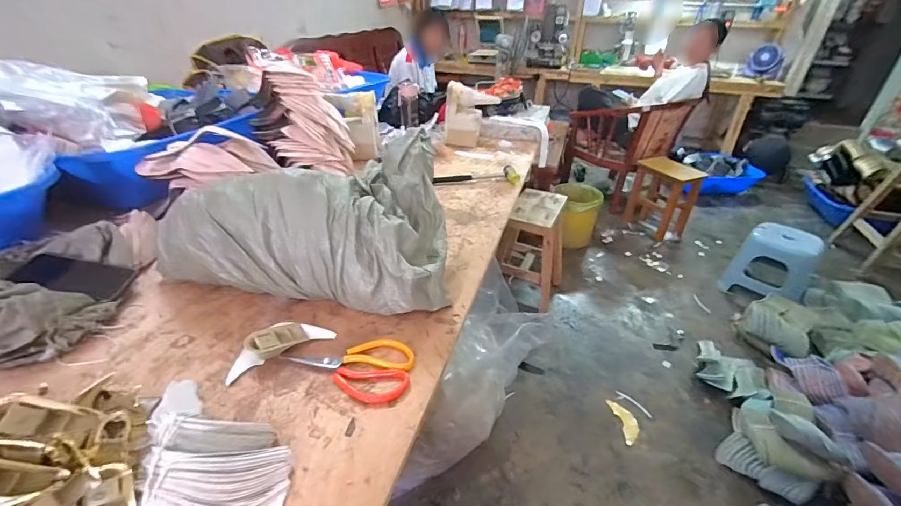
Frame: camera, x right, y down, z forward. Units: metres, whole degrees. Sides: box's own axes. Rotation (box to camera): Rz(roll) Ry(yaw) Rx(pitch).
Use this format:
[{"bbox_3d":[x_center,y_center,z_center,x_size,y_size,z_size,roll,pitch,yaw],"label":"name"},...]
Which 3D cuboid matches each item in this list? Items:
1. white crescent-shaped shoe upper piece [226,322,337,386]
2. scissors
[{"bbox_3d":[-0.261,0.133,0.591,0.151,0.034,0.055,-22,40,-32],"label":"white crescent-shaped shoe upper piece"},{"bbox_3d":[-0.145,0.160,0.566,0.181,0.017,0.096,10,34,10],"label":"scissors"}]

